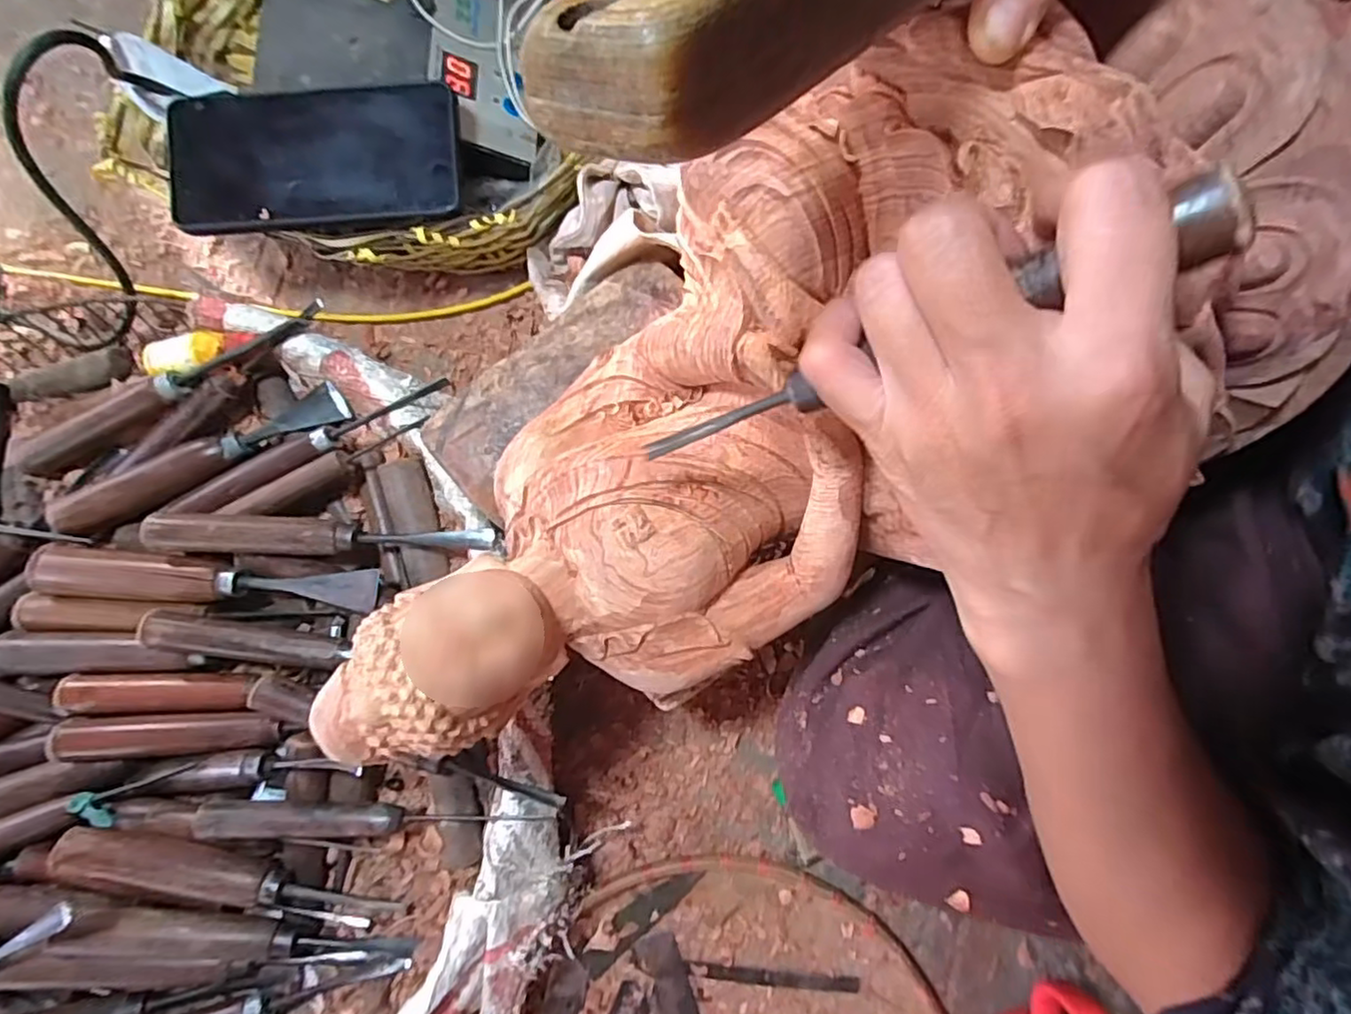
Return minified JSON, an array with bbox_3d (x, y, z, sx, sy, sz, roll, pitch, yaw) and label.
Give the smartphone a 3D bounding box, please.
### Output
[{"bbox_3d":[-0.205,-0.198,0.368,0.159,0.006,0.077,-3,91,0],"label":"smartphone"}]

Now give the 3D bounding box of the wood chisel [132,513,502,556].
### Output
[{"bbox_3d":[-0.191,0.015,0.348,0.177,0.016,0.020,1,81,2],"label":"wood chisel"}]

